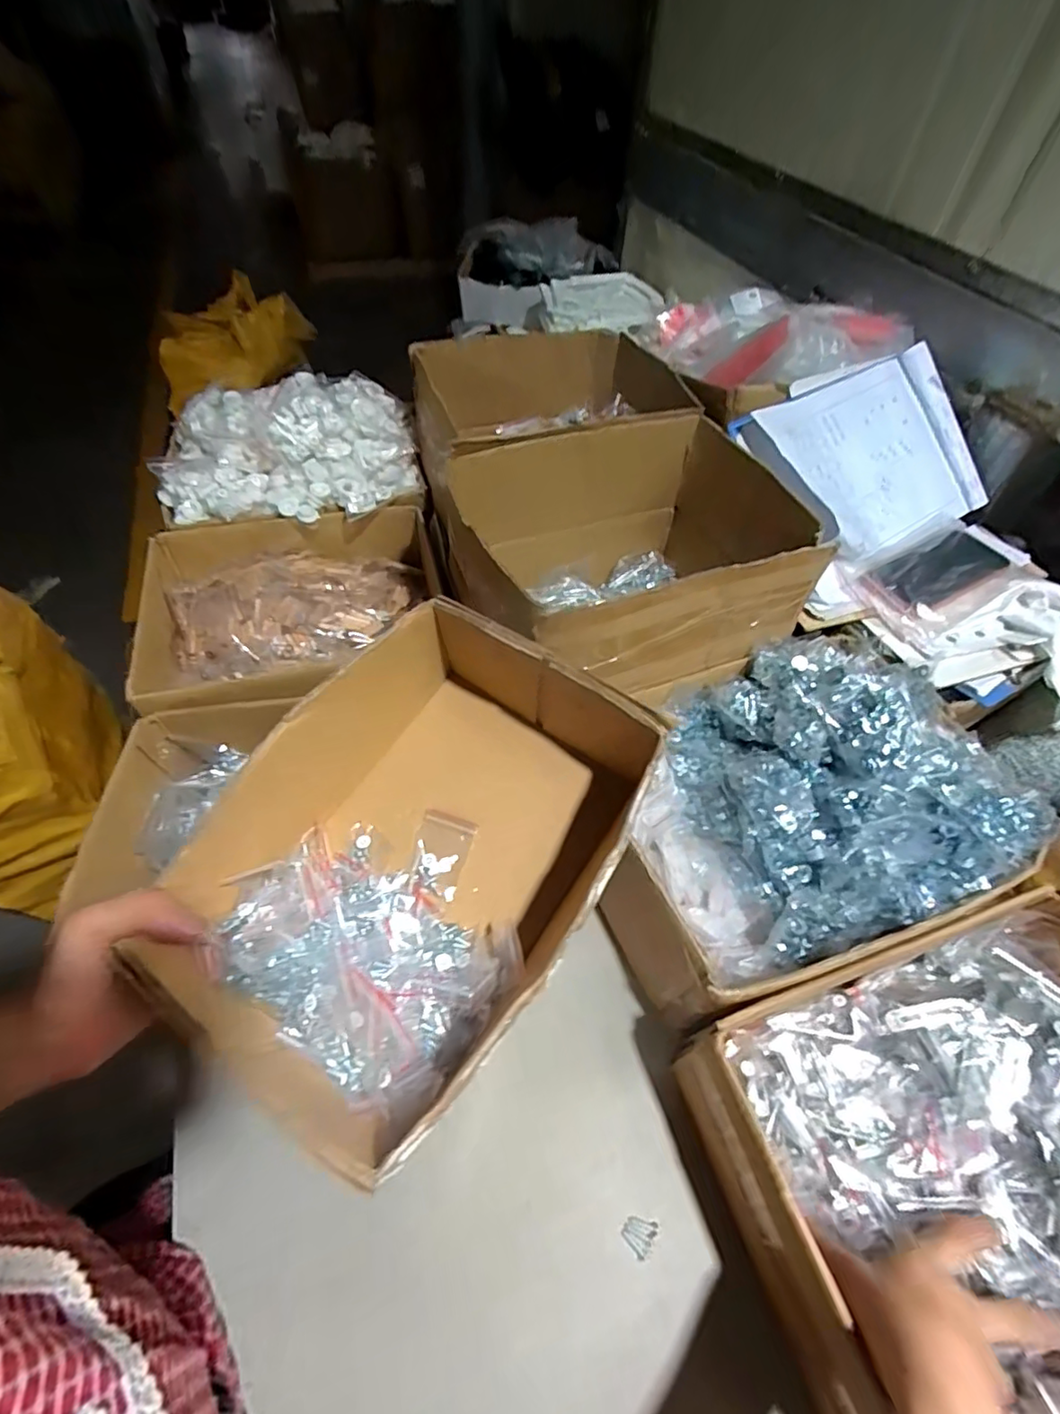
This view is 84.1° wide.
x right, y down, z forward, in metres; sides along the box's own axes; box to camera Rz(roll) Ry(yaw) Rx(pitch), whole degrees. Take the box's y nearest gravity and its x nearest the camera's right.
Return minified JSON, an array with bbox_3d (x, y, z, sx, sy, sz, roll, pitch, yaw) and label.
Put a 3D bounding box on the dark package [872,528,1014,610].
[{"bbox_3d":[0.439,-0.148,0.626,0.146,0.011,0.062,-24,67,-18],"label":"dark package"}]

